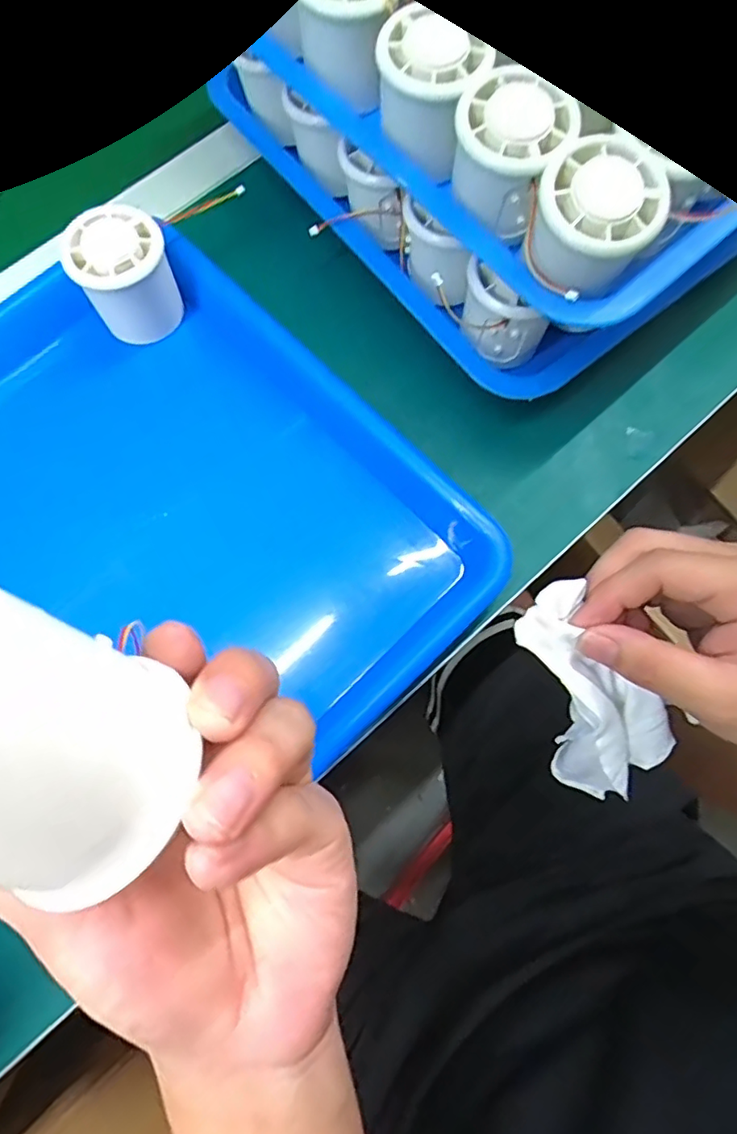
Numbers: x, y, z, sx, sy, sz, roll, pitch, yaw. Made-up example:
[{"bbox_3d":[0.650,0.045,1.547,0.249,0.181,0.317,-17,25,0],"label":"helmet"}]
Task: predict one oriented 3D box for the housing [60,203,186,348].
[{"bbox_3d":[-0.145,-0.173,0.360,0.053,0.060,0.057,-30,75,-8],"label":"housing"}]

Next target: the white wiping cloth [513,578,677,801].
[{"bbox_3d":[0.112,0.073,0.291,0.040,0.048,0.150,-32,121,-9],"label":"white wiping cloth"}]

